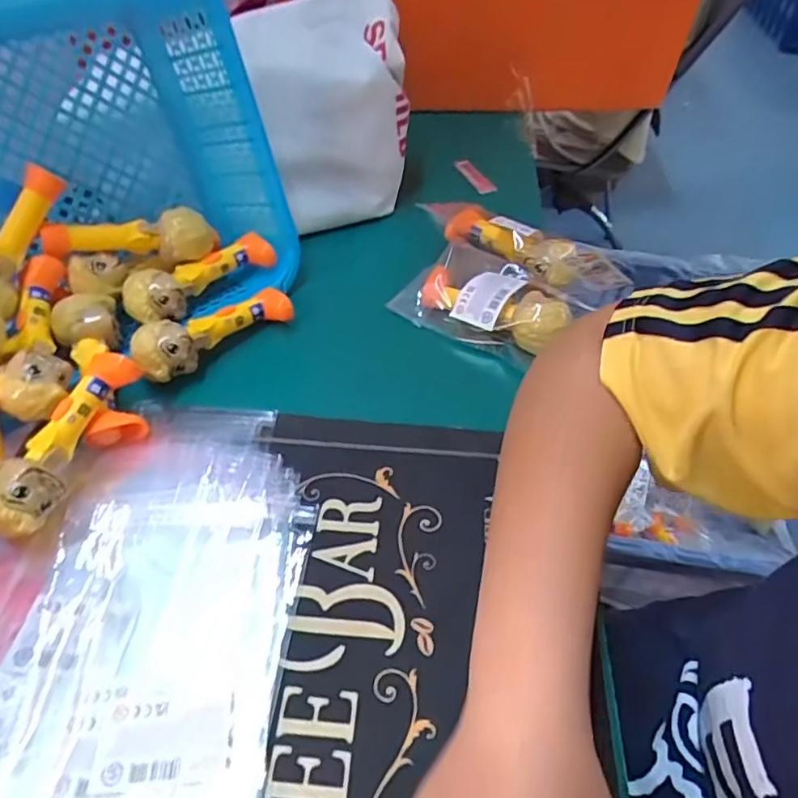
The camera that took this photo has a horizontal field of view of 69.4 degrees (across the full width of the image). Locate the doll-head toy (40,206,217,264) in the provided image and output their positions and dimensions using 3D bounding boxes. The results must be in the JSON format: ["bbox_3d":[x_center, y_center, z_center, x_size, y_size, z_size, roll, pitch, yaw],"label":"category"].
[{"bbox_3d":[-0.208,-0.126,0.454,0.117,0.042,0.052,-8,50,-9],"label":"doll-head toy"}]

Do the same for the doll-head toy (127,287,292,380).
[{"bbox_3d":[-0.141,-0.052,0.441,0.125,0.044,0.035,-33,59,-28],"label":"doll-head toy"}]

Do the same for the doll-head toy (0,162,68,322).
[{"bbox_3d":[-0.270,-0.114,0.403,0.030,0.032,0.105,24,86,16],"label":"doll-head toy"}]

